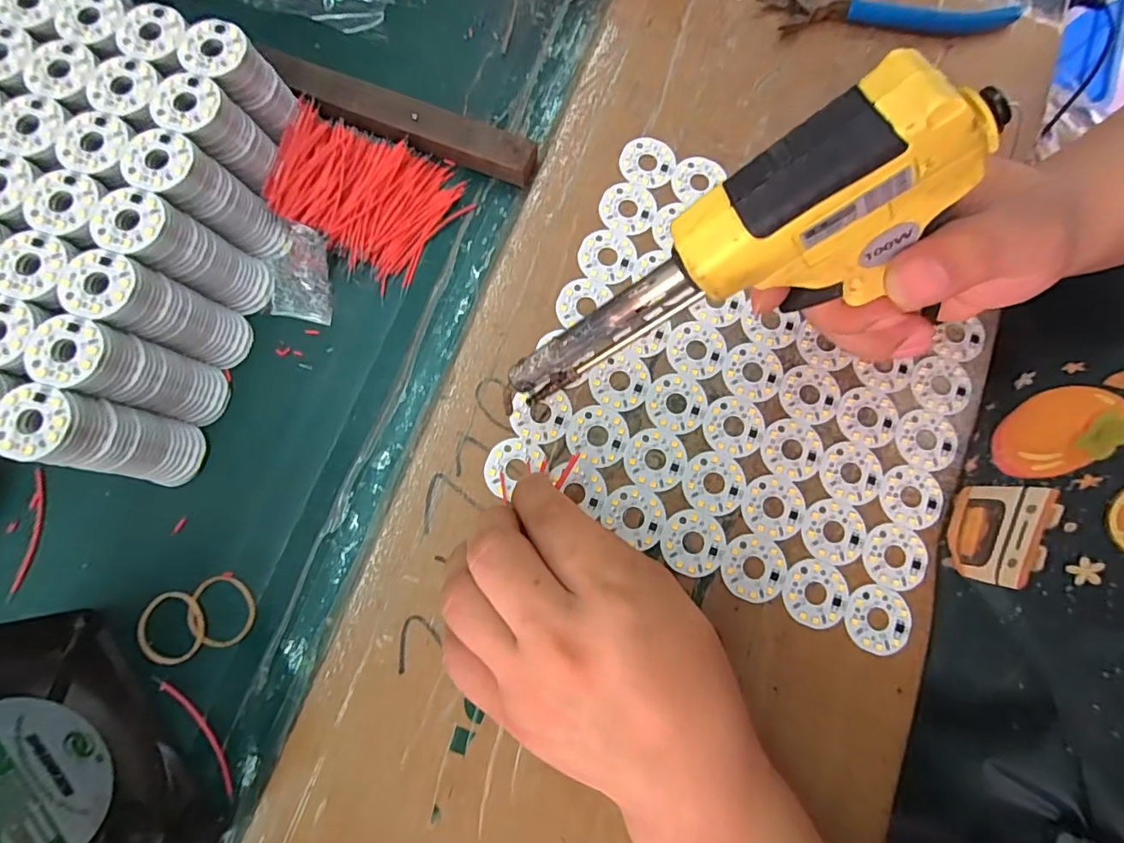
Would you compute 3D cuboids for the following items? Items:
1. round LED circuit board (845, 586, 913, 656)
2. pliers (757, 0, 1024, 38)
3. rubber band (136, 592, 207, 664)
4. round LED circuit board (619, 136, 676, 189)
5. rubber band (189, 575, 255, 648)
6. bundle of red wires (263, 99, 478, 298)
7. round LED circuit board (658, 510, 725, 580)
[{"bbox_3d":[0.149,0.093,0.241,0.031,0.004,0.030,0,79,-1],"label":"round LED circuit board"},{"bbox_3d":[0.191,-0.292,0.315,0.146,0.013,0.125,-4,79,-1],"label":"pliers"},{"bbox_3d":[-0.181,0.095,0.238,0.030,0.004,0.031,5,79,0],"label":"rubber band"},{"bbox_3d":[0.048,-0.144,0.285,0.030,0.004,0.030,11,79,2],"label":"round LED circuit board"},{"bbox_3d":[-0.159,0.089,0.241,0.029,0.004,0.032,-8,79,-2],"label":"rubber band"},{"bbox_3d":[-0.108,-0.127,0.277,0.100,0.015,0.075,35,81,6],"label":"bundle of red wires"},{"bbox_3d":[0.063,0.058,0.245,0.031,0.004,0.030,0,79,-1],"label":"round LED circuit board"}]

